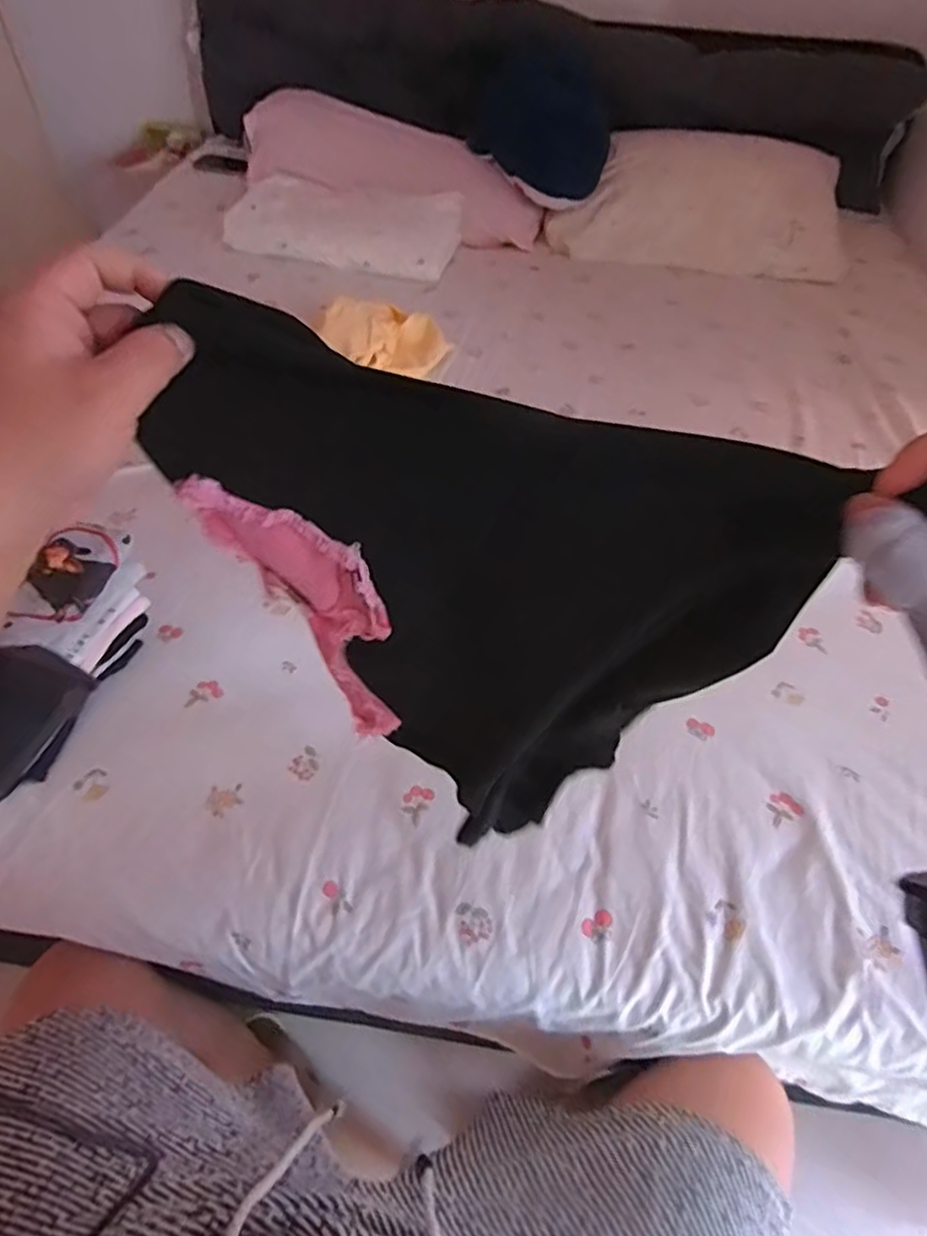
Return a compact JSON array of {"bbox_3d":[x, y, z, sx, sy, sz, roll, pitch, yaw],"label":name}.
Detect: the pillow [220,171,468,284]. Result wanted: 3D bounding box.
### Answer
[{"bbox_3d":[-0.255,-0.837,1.417,0.479,0.080,0.258,7,80,2],"label":"pillow"}]

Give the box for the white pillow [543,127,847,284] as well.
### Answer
[{"bbox_3d":[0.533,-0.954,1.509,0.636,0.189,0.332,14,51,9],"label":"white pillow"}]

